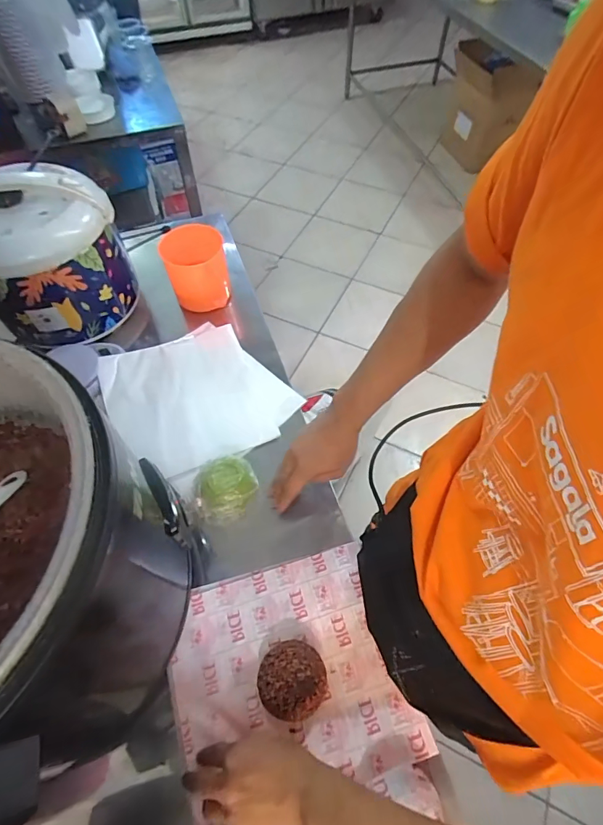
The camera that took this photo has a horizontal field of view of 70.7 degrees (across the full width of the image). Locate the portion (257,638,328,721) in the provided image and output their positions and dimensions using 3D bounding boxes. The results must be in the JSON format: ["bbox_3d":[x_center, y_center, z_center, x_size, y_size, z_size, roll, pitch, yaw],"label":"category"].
[{"bbox_3d":[-0.010,0.312,0.498,0.076,0.045,0.077,0,58,1],"label":"portion"}]

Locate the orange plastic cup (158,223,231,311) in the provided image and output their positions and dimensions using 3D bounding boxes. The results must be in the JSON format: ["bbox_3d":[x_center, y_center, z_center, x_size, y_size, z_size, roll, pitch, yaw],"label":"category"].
[{"bbox_3d":[-0.205,-0.289,0.831,0.110,0.105,0.138,-10,58,-6],"label":"orange plastic cup"}]

